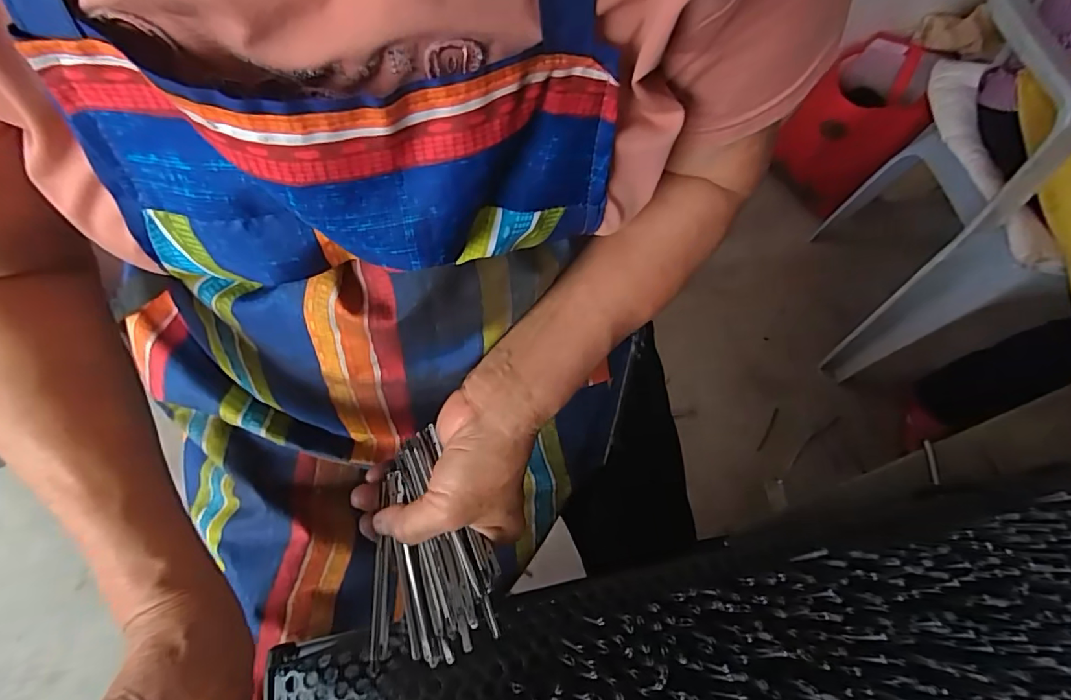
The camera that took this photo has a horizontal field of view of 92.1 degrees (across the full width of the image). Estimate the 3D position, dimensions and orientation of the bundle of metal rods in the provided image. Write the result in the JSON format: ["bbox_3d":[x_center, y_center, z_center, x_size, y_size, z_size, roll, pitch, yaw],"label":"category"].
[{"bbox_3d":[-0.059,0.114,0.310,0.072,0.029,0.127,-1,63,-5],"label":"bundle of metal rods"}]

